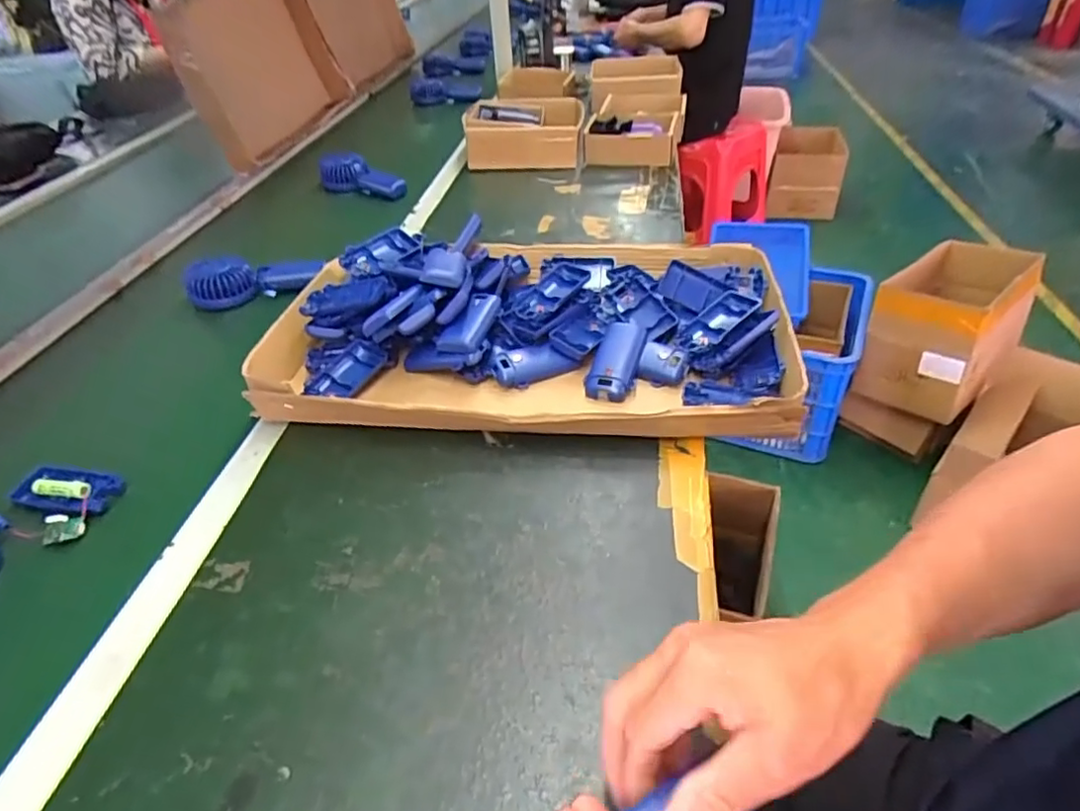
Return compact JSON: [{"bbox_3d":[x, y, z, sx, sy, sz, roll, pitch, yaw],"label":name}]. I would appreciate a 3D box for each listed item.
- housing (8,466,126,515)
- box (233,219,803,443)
[{"bbox_3d":[-0.437,0.079,0.575,0.093,0.014,0.050,5,41,12],"label":"housing"},{"bbox_3d":[-0.011,-0.094,0.659,0.511,0.079,0.326,2,40,8],"label":"box"}]

